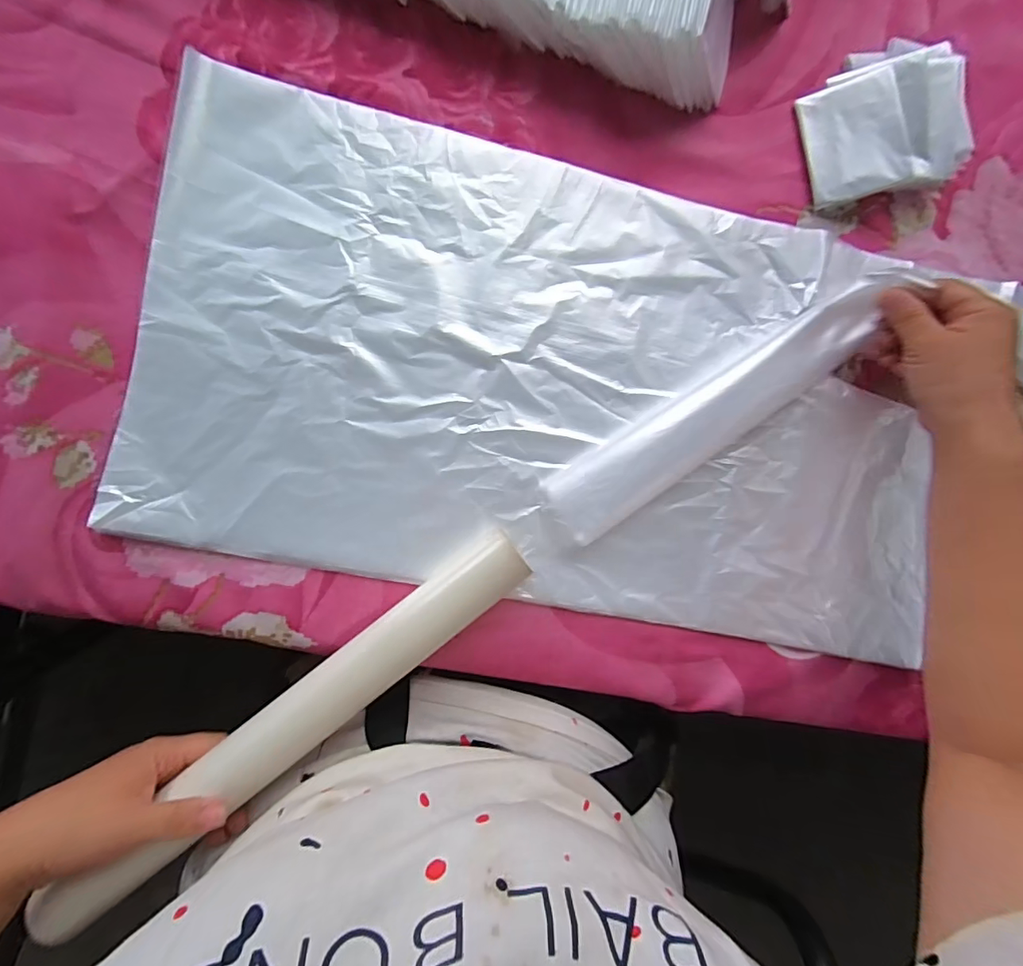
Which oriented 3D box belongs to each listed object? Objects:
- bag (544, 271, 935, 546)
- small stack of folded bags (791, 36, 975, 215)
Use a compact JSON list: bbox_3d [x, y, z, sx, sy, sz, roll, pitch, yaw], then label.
[{"bbox_3d":[0.149,-0.054,0.339,0.276,0.028,0.058,-35,95,-3],"label":"bag"},{"bbox_3d":[0.276,-0.270,0.353,0.114,0.027,0.106,-15,93,-6],"label":"small stack of folded bags"}]

